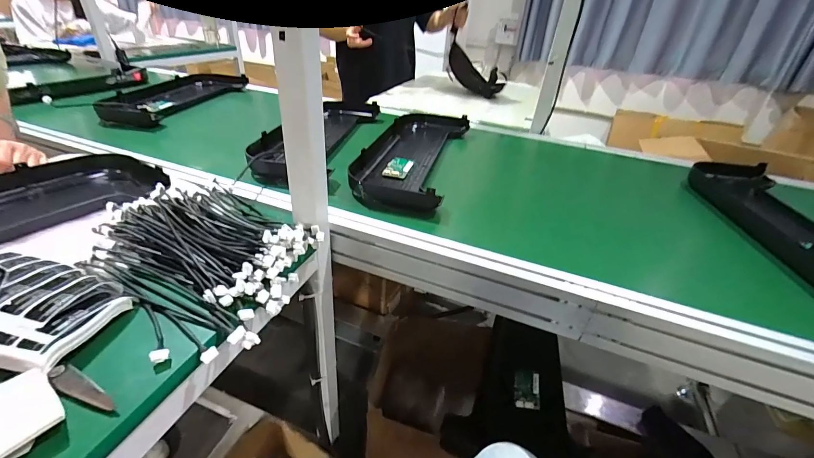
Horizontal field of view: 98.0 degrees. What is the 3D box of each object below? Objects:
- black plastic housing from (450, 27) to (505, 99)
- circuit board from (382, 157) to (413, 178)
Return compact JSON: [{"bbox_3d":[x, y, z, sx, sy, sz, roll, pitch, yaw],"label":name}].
[{"bbox_3d":[0.247,-0.608,1.359,0.262,0.119,0.034,44,41,1],"label":"black plastic housing"},{"bbox_3d":[-0.018,-0.132,0.757,0.053,0.013,0.093,8,33,5],"label":"circuit board"}]

